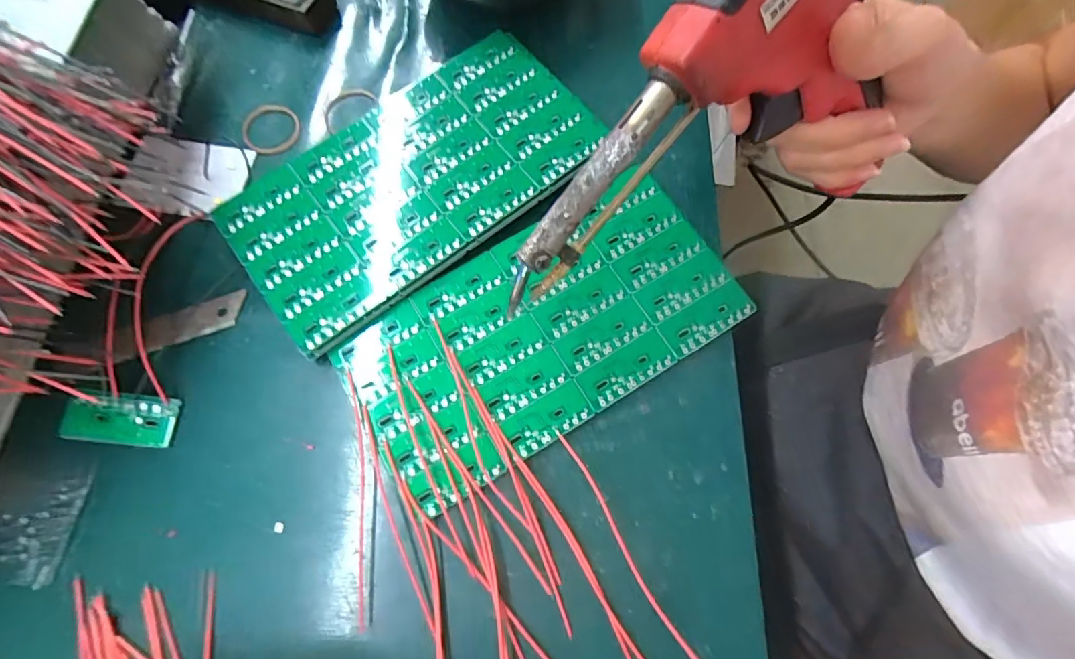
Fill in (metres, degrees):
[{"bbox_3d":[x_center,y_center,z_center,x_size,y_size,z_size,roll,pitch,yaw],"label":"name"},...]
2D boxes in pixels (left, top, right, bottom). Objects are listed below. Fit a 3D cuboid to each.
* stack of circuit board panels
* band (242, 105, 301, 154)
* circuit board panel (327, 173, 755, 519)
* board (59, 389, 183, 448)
[{"bbox_3d":[-0.068,-0.082,0.274,0.188,0.010,0.104,-37,76,-9],"label":"stack of circuit board panels"},{"bbox_3d":[-0.157,-0.119,0.299,0.033,0.005,0.034,-17,74,-4],"label":"band"},{"bbox_3d":[0.001,0.000,0.254,0.186,0.007,0.096,-31,75,-8],"label":"circuit board panel"},{"bbox_3d":[-0.200,0.043,0.245,0.047,0.010,0.023,4,74,2],"label":"board"}]

